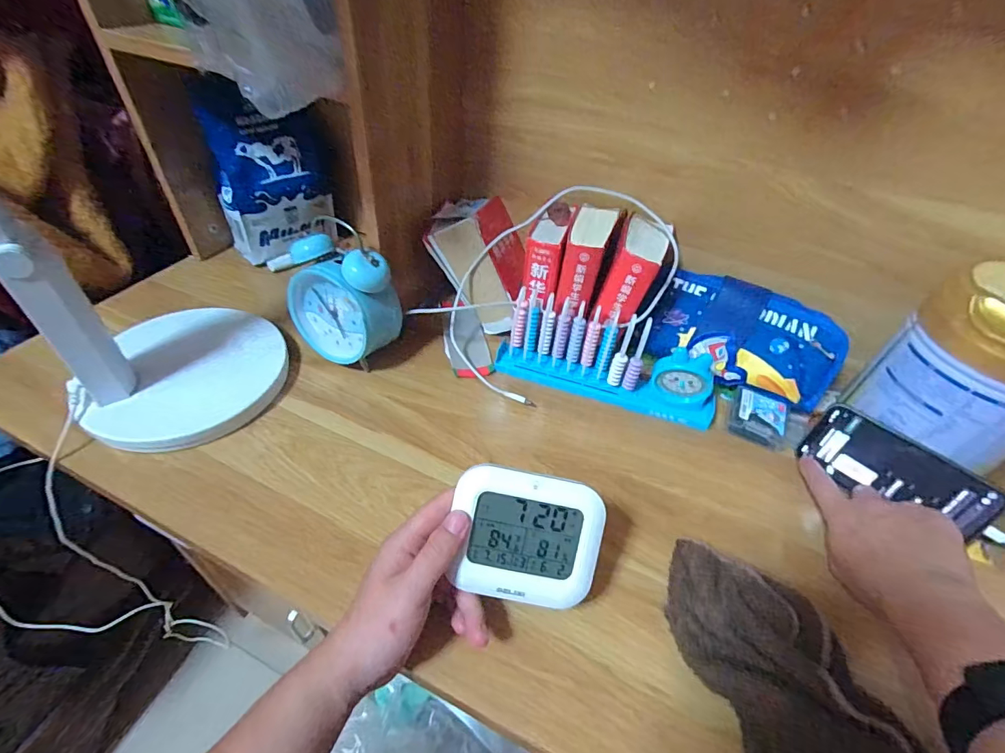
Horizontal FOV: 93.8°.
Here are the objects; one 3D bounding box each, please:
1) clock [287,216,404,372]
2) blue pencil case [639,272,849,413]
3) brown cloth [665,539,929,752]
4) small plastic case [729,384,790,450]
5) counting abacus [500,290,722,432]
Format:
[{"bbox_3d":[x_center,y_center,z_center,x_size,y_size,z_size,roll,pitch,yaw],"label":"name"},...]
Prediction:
[{"bbox_3d":[-0.170,-0.081,0.506,0.107,0.151,0.060,24,48,18],"label":"clock"},{"bbox_3d":[0.268,-0.044,0.526,0.190,0.105,0.045,28,11,22],"label":"blue pencil case"},{"bbox_3d":[0.191,0.199,0.332,0.120,0.048,0.167,1,45,-4],"label":"brown cloth"},{"bbox_3d":[0.275,0.046,0.503,0.062,0.029,0.055,24,48,18],"label":"small plastic case"},{"bbox_3d":[0.115,-0.021,0.513,0.236,0.092,0.047,15,46,10],"label":"counting abacus"}]

